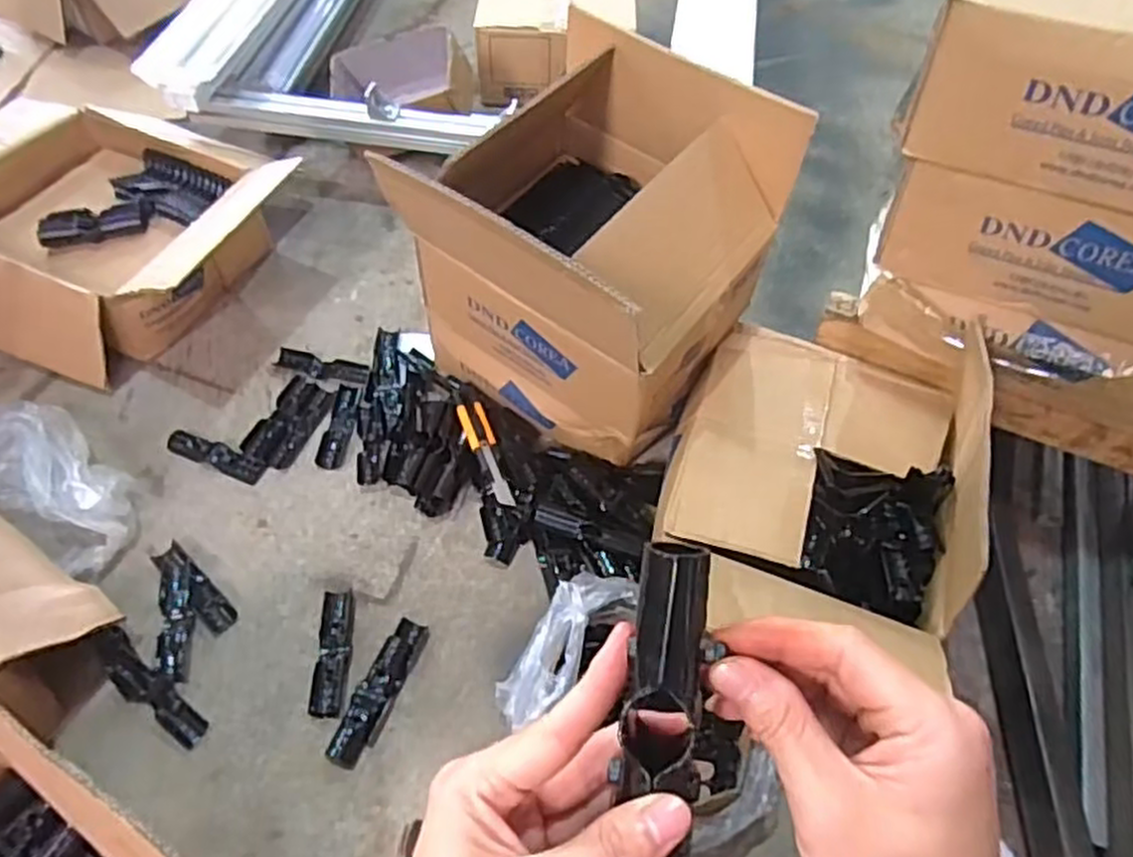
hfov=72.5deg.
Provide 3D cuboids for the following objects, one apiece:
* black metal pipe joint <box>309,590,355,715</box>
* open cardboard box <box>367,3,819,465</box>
[{"bbox_3d":[-0.249,0.236,0.821,0.035,0.020,0.131,-2,55,-3],"label":"black metal pipe joint"},{"bbox_3d":[0.029,-0.194,0.881,0.315,0.343,0.311,32,60,19],"label":"open cardboard box"}]

